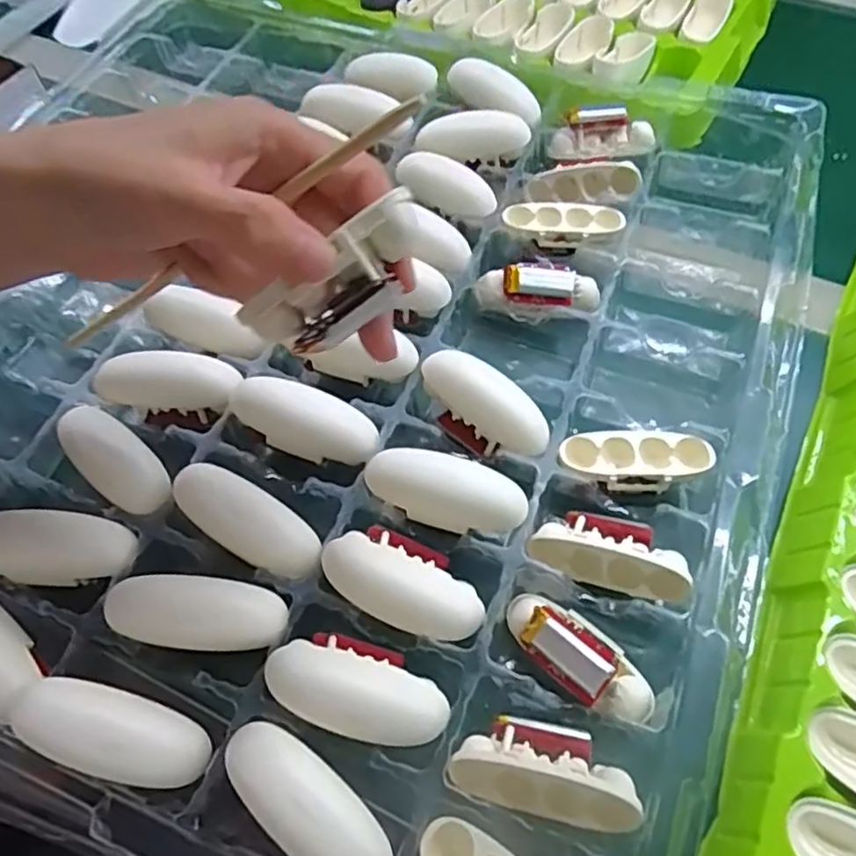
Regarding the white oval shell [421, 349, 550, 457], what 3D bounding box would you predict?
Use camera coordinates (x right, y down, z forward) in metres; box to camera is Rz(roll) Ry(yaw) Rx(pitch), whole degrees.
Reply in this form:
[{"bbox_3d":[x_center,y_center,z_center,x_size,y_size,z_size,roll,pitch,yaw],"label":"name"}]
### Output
[{"bbox_3d":[0.027,-0.013,0.306,0.025,0.011,0.064,-37,66,-20],"label":"white oval shell"}]

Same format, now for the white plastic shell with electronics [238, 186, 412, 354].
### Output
[{"bbox_3d":[-0.026,-0.043,0.201,0.061,0.022,0.017,-37,60,18],"label":"white plastic shell with electronics"}]

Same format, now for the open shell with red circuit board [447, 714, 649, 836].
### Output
[{"bbox_3d":[0.041,0.119,0.238,0.062,0.019,0.030,12,60,7],"label":"open shell with red circuit board"}]

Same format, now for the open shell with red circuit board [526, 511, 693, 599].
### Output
[{"bbox_3d":[0.075,0.050,0.281,0.062,0.020,0.026,16,60,9],"label":"open shell with red circuit board"}]

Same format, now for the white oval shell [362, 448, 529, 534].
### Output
[{"bbox_3d":[0.007,0.025,0.280,0.065,0.016,0.025,15,60,9],"label":"white oval shell"}]

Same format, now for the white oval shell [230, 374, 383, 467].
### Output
[{"bbox_3d":[-0.055,-0.003,0.303,0.065,0.019,0.026,21,60,-4],"label":"white oval shell"}]

